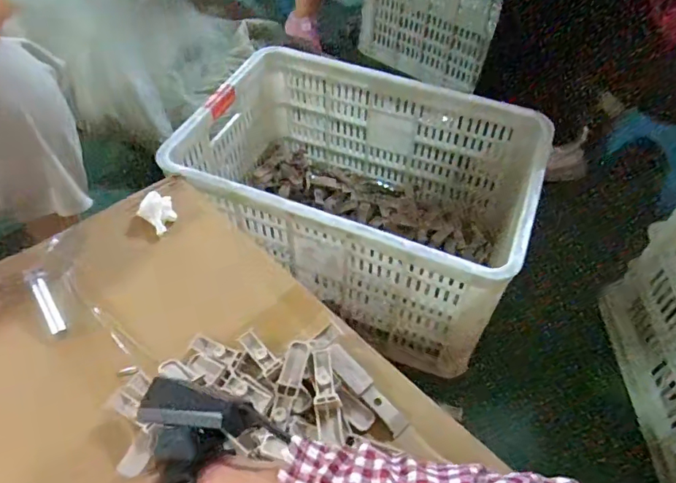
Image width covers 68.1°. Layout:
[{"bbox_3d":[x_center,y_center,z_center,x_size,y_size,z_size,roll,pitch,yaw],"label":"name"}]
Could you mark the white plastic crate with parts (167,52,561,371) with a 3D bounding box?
[{"bbox_3d":[0.033,-0.074,0.840,0.508,0.273,0.340,19,54,14],"label":"white plastic crate with parts"}]

